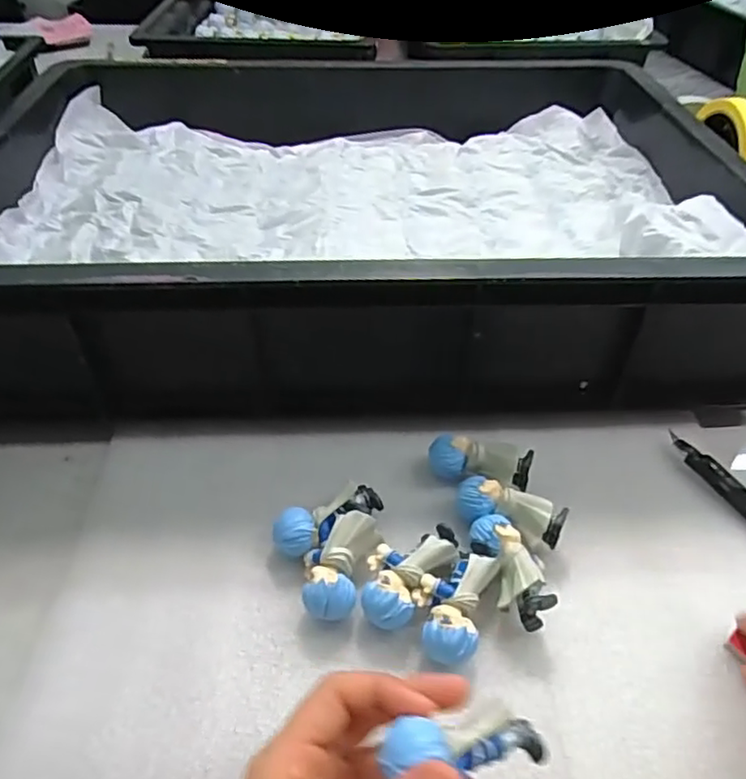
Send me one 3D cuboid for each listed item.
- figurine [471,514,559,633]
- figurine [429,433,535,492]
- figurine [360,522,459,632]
[{"bbox_3d":[0.072,0.098,0.336,0.027,0.034,0.057,-9,45,-10],"label":"figurine"},{"bbox_3d":[0.066,0.047,0.386,0.061,0.028,0.023,14,46,13],"label":"figurine"},{"bbox_3d":[0.017,0.100,0.337,0.036,0.031,0.064,31,52,27],"label":"figurine"}]

